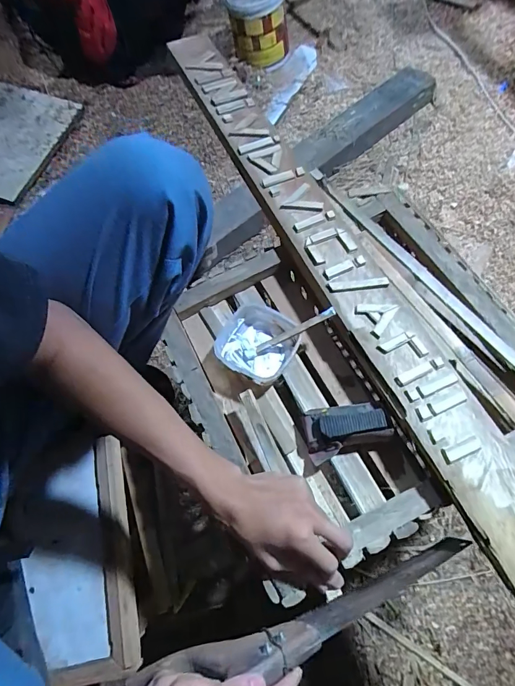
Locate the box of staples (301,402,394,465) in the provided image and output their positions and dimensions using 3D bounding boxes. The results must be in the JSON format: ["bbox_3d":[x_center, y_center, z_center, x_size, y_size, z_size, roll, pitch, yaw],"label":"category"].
[{"bbox_3d":[0.103,0.102,0.448,0.092,0.033,0.058,-10,69,-2],"label":"box of staples"}]

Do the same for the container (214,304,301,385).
[{"bbox_3d":[0.001,0.001,0.507,0.102,0.042,0.100,32,73,12],"label":"container"}]

